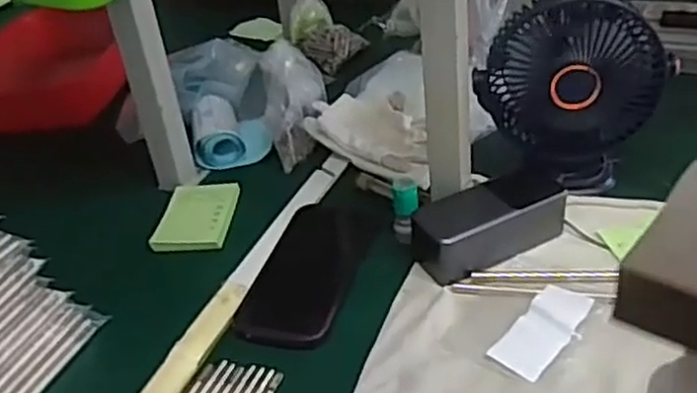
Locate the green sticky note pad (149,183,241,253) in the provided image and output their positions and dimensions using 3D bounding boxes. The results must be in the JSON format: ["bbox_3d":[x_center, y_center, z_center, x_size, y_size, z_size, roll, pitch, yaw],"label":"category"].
[{"bbox_3d":[-0.149,0.019,0.730,0.068,0.011,0.108,-3,35,5],"label":"green sticky note pad"}]

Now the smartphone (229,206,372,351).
[{"bbox_3d":[-0.034,0.064,0.644,0.081,0.008,0.176,5,36,16],"label":"smartphone"}]

